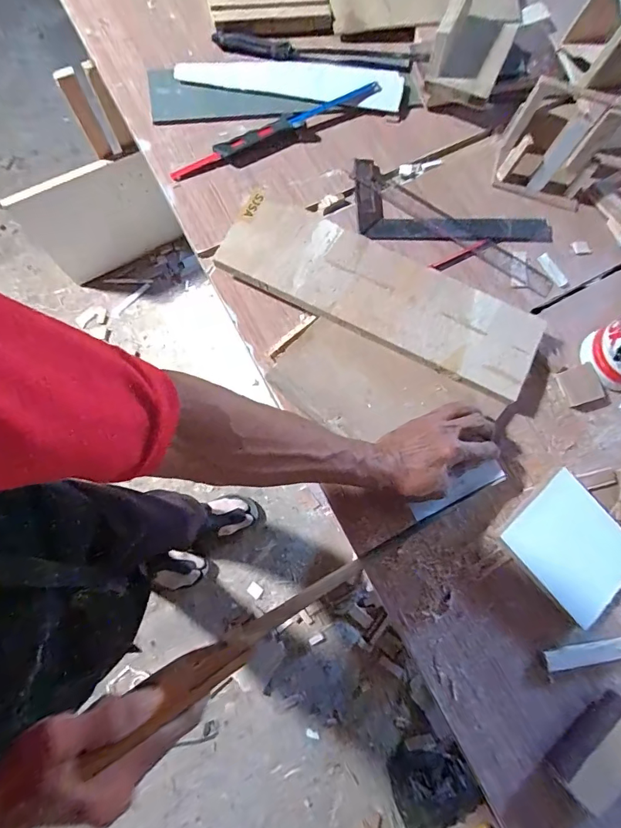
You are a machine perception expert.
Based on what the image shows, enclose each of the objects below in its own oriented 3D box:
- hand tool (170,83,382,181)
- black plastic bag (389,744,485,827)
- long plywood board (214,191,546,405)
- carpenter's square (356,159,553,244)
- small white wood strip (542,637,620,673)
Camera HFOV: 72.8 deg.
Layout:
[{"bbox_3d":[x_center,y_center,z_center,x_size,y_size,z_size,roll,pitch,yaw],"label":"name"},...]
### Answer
[{"bbox_3d":[-0.043,-0.379,0.559,0.302,0.012,0.022,-27,80,-8],"label":"hand tool"},{"bbox_3d":[0.301,0.911,1.016,0.192,0.057,0.195,-16,79,-5],"label":"black plastic bag"},{"bbox_3d":[0.083,-0.143,0.492,0.370,0.010,0.113,26,79,3],"label":"long plywood board"},{"bbox_3d":[0.190,-0.275,0.556,0.257,0.021,0.112,0,77,-2],"label":"carpenter's square"},{"bbox_3d":[0.302,0.252,0.444,0.113,0.004,0.020,-8,78,-4],"label":"small white wood strip"}]

